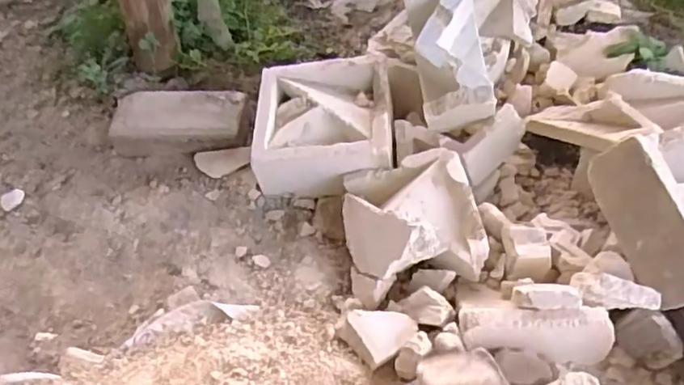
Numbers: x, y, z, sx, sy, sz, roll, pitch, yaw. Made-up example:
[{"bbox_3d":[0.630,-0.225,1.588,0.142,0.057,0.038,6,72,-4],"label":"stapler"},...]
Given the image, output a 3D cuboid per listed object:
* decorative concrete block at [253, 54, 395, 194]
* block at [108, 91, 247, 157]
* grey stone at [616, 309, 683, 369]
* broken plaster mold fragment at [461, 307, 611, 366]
[{"bbox_3d":[-0.026,-0.105,0.924,0.205,0.077,0.212,-1,50,3],"label":"decorative concrete block"},{"bbox_3d":[-0.266,-0.111,0.996,0.215,0.065,0.097,0,50,4],"label":"block"},{"bbox_3d":[0.368,0.172,0.721,0.072,0.071,0.034,33,59,28],"label":"grey stone"},{"bbox_3d":[0.229,0.166,0.713,0.175,0.075,0.044,1,50,5],"label":"broken plaster mold fragment"}]

